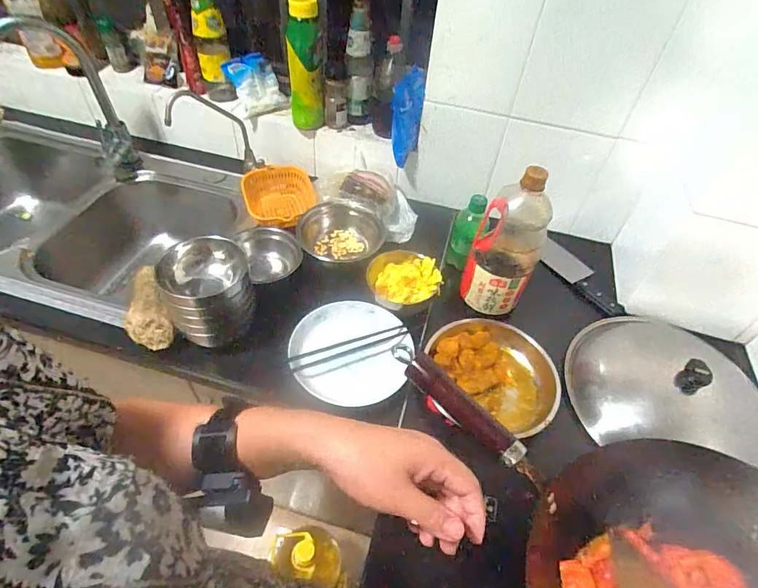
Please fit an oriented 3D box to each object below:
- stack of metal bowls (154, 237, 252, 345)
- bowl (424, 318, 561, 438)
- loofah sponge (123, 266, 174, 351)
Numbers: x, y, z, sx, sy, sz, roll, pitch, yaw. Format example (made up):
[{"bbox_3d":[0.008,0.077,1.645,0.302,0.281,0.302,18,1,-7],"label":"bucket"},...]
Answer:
[{"bbox_3d":[-0.257,0.000,0.661,0.125,0.120,0.126,-22,55,-23],"label":"stack of metal bowls"},{"bbox_3d":[0.185,0.129,0.693,0.189,0.047,0.205,3,49,-4],"label":"bowl"},{"bbox_3d":[-0.378,0.016,0.703,0.063,0.045,0.160,-18,54,-20],"label":"loofah sponge"}]

